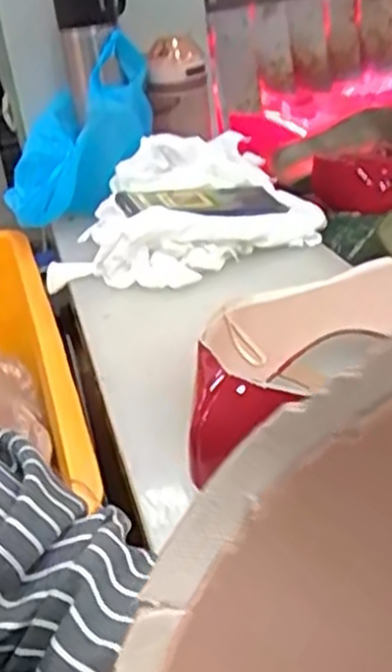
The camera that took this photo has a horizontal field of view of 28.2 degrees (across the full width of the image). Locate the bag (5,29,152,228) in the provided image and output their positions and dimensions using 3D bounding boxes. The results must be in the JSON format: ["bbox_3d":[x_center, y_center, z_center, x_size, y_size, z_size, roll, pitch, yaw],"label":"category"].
[{"bbox_3d":[-0.117,-0.220,0.893,0.238,0.111,0.079,-54,36,0],"label":"bag"}]

